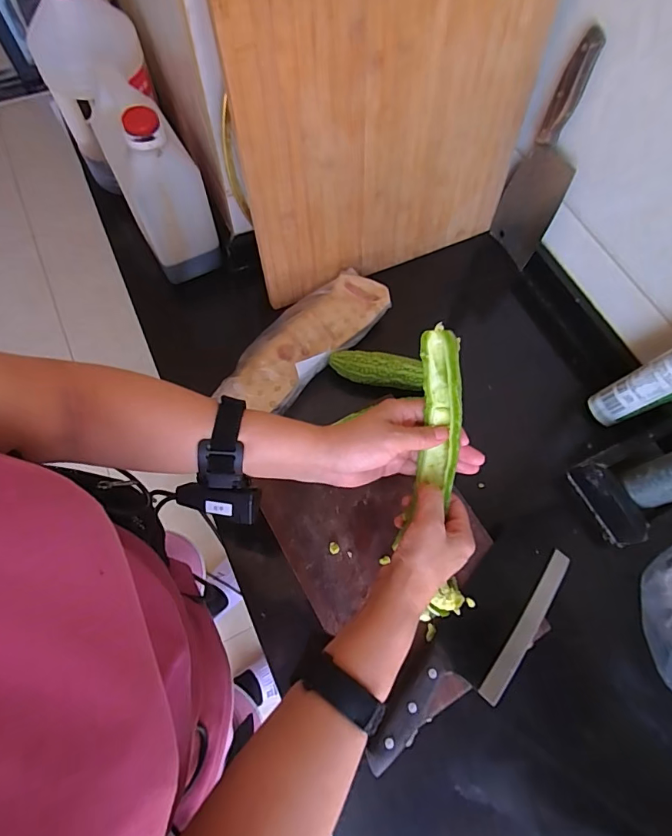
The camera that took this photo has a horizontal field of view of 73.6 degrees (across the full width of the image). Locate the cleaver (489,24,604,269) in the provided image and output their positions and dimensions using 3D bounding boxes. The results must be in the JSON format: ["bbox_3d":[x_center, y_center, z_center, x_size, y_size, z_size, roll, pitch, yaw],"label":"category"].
[{"bbox_3d":[0.285,-0.331,0.602,0.031,0.272,0.097,-18,72,-8],"label":"cleaver"}]

